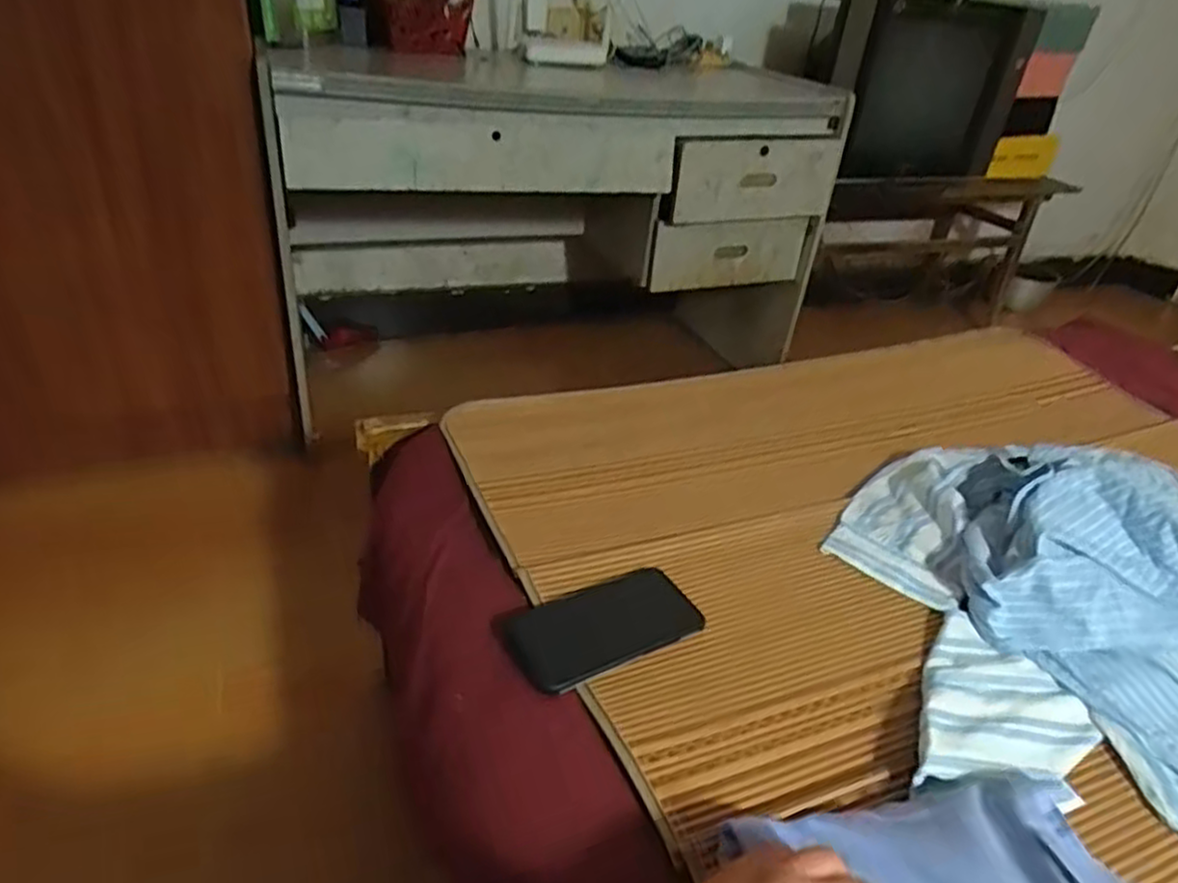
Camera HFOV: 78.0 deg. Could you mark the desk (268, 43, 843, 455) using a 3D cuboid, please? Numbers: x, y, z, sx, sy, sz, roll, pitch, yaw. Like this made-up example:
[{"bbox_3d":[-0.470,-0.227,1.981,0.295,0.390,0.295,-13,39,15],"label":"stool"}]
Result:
[{"bbox_3d":[-0.097,-0.480,1.662,1.150,0.701,0.599,-3,32,-14],"label":"desk"}]

